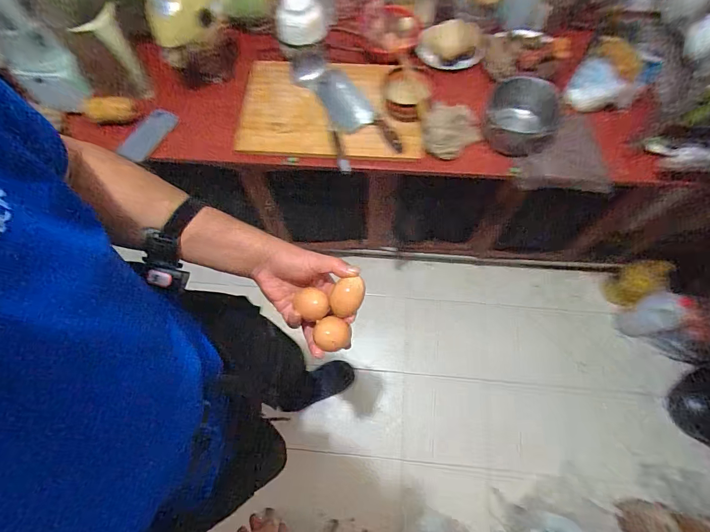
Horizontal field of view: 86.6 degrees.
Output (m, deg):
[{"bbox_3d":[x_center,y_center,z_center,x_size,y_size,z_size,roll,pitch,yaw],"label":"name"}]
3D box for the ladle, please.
[{"bbox_3d":[-0.092,-0.393,0.948,0.093,0.041,0.355,-12,70,-2],"label":"ladle"}]

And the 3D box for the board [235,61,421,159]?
[{"bbox_3d":[-0.067,-0.403,0.957,0.455,0.020,0.283,3,70,3],"label":"board"}]

